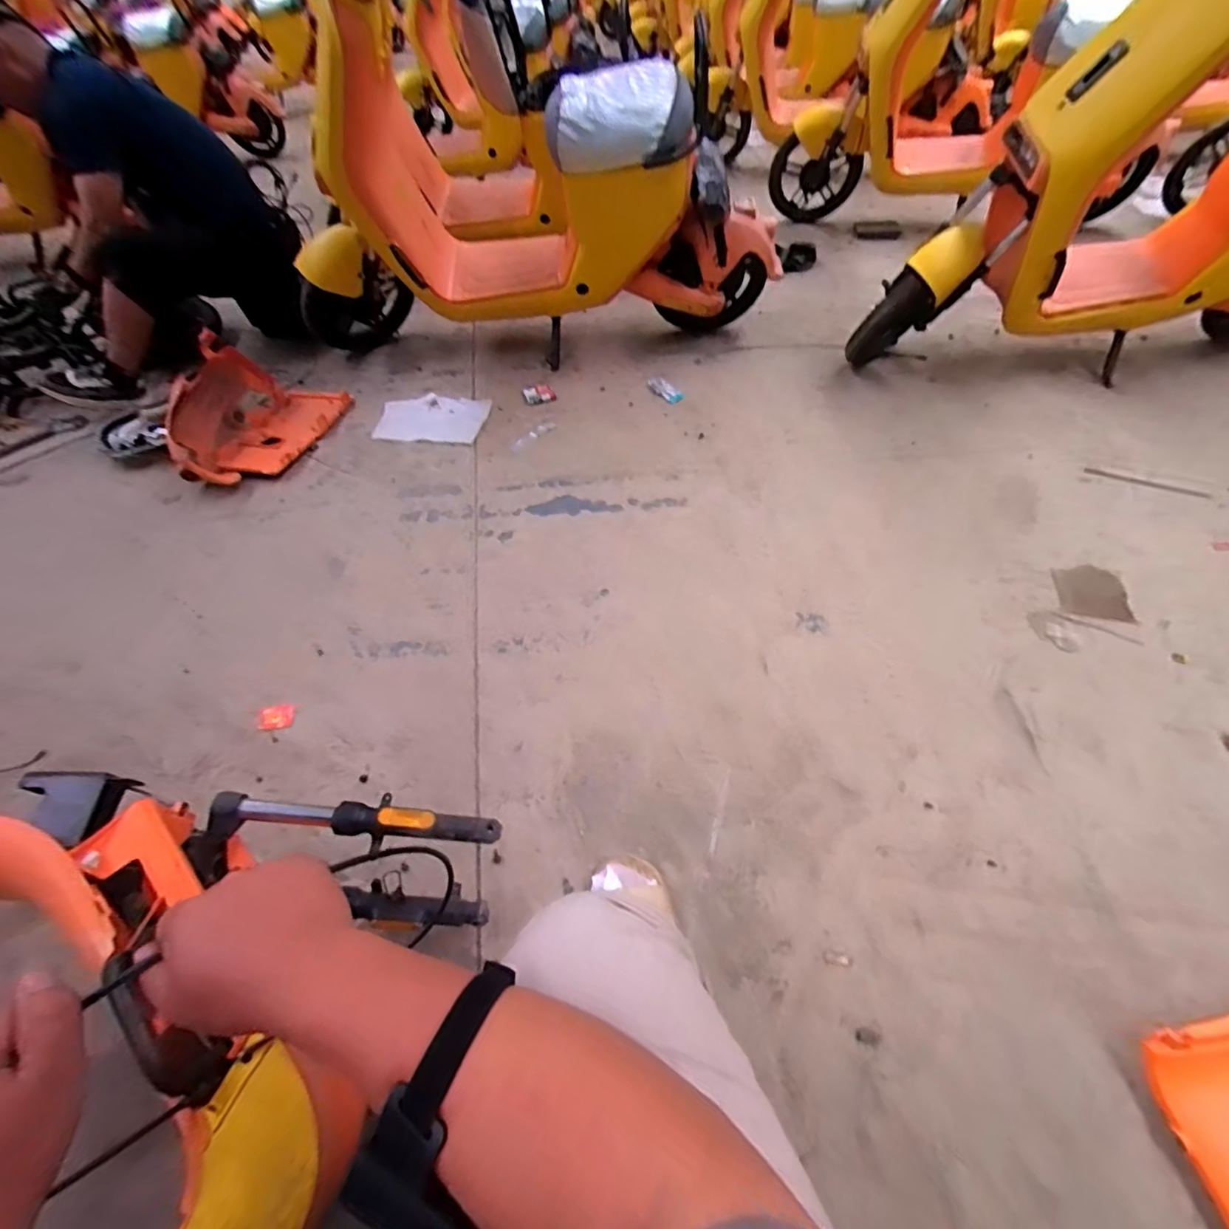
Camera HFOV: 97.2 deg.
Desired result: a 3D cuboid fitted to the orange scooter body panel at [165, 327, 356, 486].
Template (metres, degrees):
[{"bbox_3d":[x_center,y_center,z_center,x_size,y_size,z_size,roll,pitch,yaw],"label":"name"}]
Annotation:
[{"bbox_3d":[-0.972,-0.540,1.461,0.281,0.193,0.485,5,53,3],"label":"orange scooter body panel"}]

